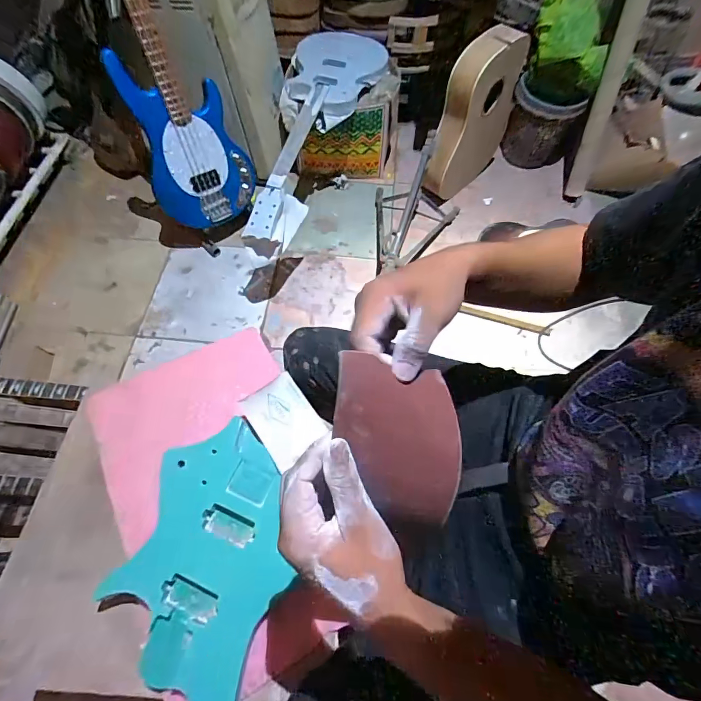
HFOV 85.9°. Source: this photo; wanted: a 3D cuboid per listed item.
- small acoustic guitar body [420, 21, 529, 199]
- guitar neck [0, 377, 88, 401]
[{"bbox_3d":[0.454,-0.833,1.333,0.129,0.512,0.408,35,68,15],"label":"small acoustic guitar body"},{"bbox_3d":[-0.979,0.097,1.050,0.483,0.027,0.054,5,63,1],"label":"guitar neck"}]

